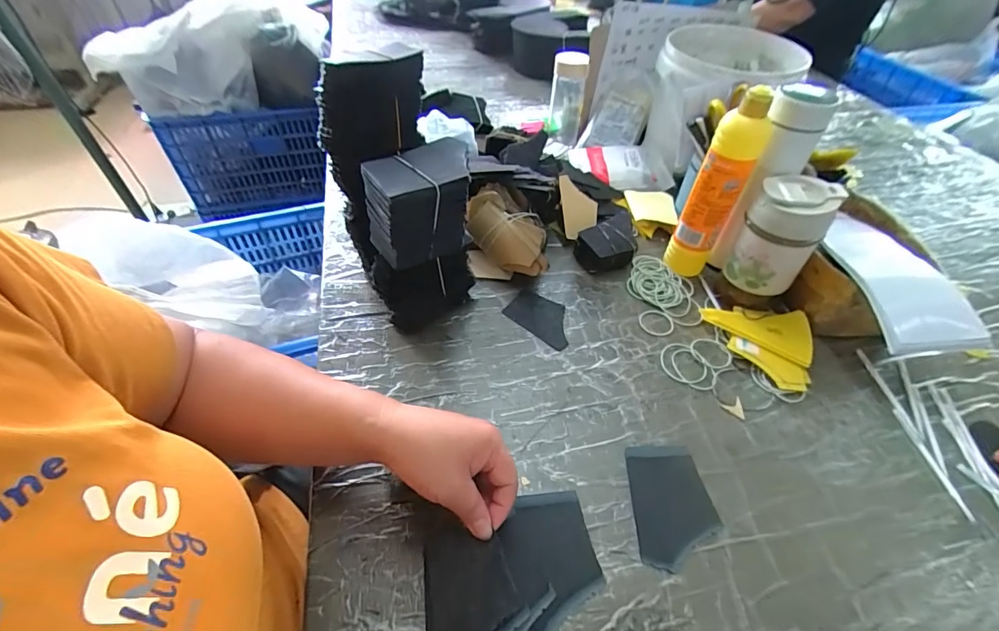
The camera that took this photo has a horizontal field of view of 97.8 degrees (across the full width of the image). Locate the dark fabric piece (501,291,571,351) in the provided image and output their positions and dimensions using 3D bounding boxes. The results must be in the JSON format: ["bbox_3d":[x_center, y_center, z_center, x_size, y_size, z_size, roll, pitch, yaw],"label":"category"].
[{"bbox_3d":[0.055,0.002,0.546,0.092,0.005,0.064,31,53,23],"label":"dark fabric piece"}]

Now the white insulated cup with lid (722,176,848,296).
[{"bbox_3d":[0.323,-0.083,0.515,0.079,0.146,0.068,32,54,24],"label":"white insulated cup with lid"}]

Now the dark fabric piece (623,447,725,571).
[{"bbox_3d":[0.157,0.168,0.392,0.072,0.004,0.108,4,48,1],"label":"dark fabric piece"}]

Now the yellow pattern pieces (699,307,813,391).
[{"bbox_3d":[0.301,0.030,0.512,0.114,0.030,0.103,13,49,9],"label":"yellow pattern pieces"}]

